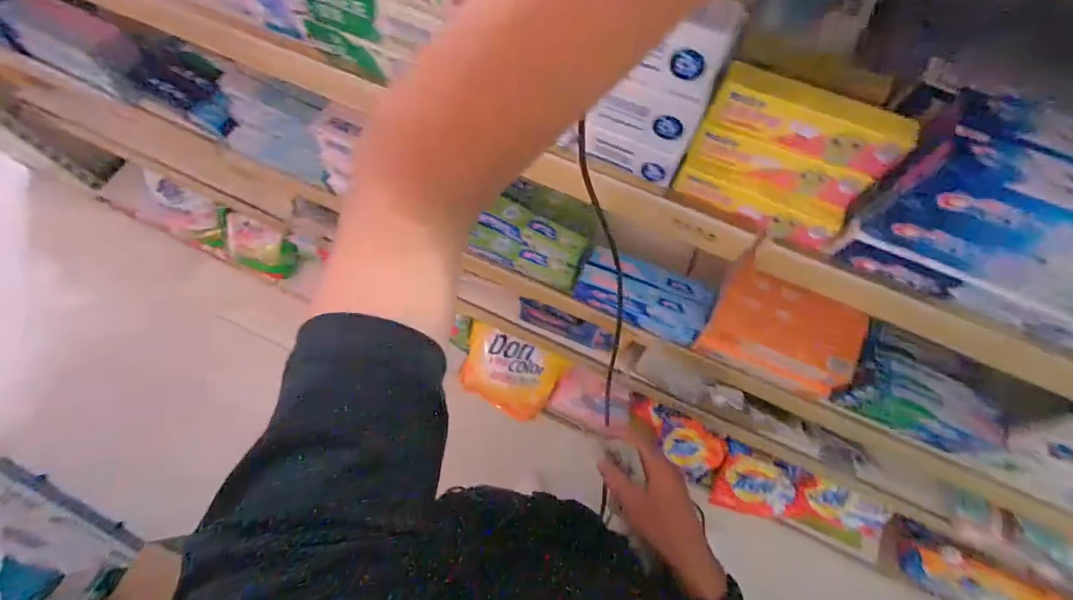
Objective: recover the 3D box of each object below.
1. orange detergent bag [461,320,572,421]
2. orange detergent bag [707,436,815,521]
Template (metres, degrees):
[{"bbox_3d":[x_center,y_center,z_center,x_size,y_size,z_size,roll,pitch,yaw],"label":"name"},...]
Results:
[{"bbox_3d":[-0.076,0.215,1.357,0.285,0.050,0.255,20,112,0],"label":"orange detergent bag"},{"bbox_3d":[0.600,0.499,1.277,0.217,0.032,0.189,18,104,18],"label":"orange detergent bag"}]

